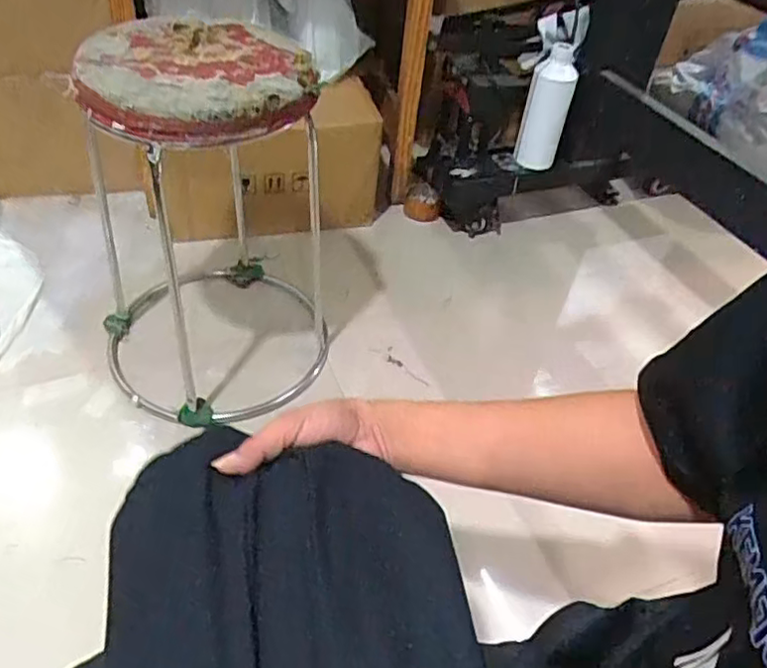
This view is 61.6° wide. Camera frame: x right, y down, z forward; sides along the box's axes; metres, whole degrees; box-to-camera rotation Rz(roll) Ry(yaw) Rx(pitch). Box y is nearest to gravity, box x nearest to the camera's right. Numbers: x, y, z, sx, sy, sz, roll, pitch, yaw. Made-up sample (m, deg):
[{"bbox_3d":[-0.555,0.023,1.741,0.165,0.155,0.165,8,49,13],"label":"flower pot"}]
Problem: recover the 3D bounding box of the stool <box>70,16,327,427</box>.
[{"bbox_3d":[-0.238,-0.157,0.892,0.345,0.497,0.321,4,43,-3],"label":"stool"}]

